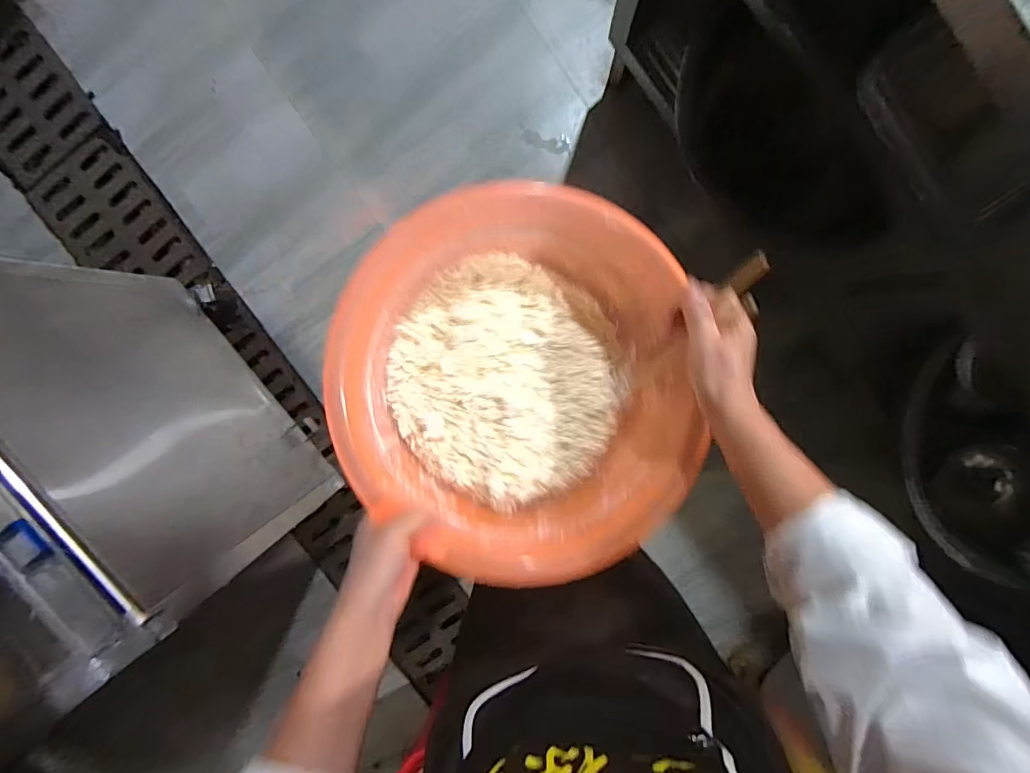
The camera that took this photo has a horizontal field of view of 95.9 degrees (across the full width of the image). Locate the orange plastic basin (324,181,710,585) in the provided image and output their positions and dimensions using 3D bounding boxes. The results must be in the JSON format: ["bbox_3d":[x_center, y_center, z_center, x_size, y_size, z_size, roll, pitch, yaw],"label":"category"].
[{"bbox_3d":[-0.002,0.005,0.495,0.331,0.123,0.343,-1,96,-5],"label":"orange plastic basin"}]

